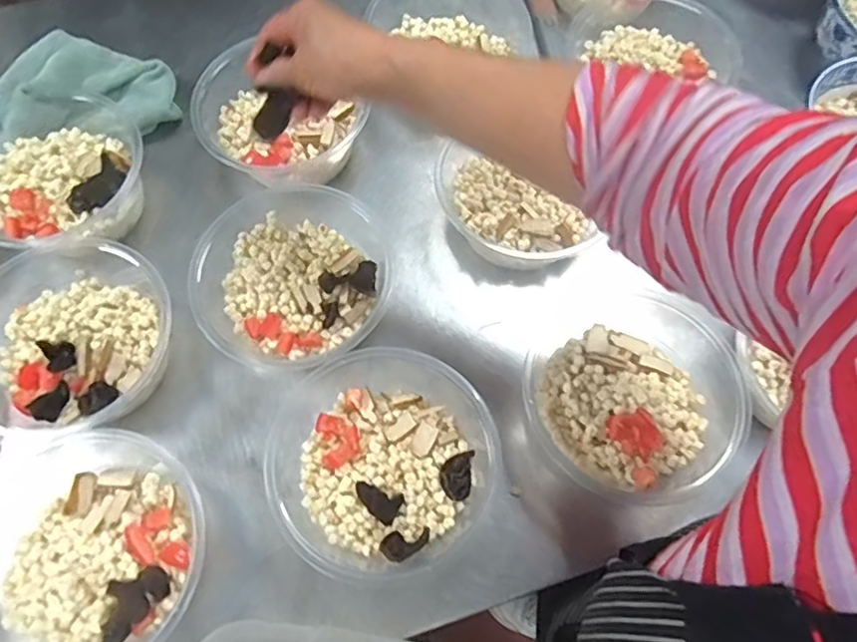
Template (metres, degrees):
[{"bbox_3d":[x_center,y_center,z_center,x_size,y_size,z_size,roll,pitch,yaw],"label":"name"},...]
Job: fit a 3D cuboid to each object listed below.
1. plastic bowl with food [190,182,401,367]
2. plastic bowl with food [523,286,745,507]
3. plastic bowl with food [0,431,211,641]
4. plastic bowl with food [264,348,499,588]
[{"bbox_3d":[-0.113,-0.036,0.536,0.146,0.064,0.159,0,67,-1],"label":"plastic bowl with food"},{"bbox_3d":[0.169,0.064,0.491,0.174,0.078,0.181,0,67,-1],"label":"plastic bowl with food"},{"bbox_3d":[-0.252,0.166,0.439,0.172,0.082,0.168,0,67,-1],"label":"plastic bowl with food"},{"bbox_3d":[-0.045,0.108,0.469,0.184,0.074,0.162,23,69,9],"label":"plastic bowl with food"}]

